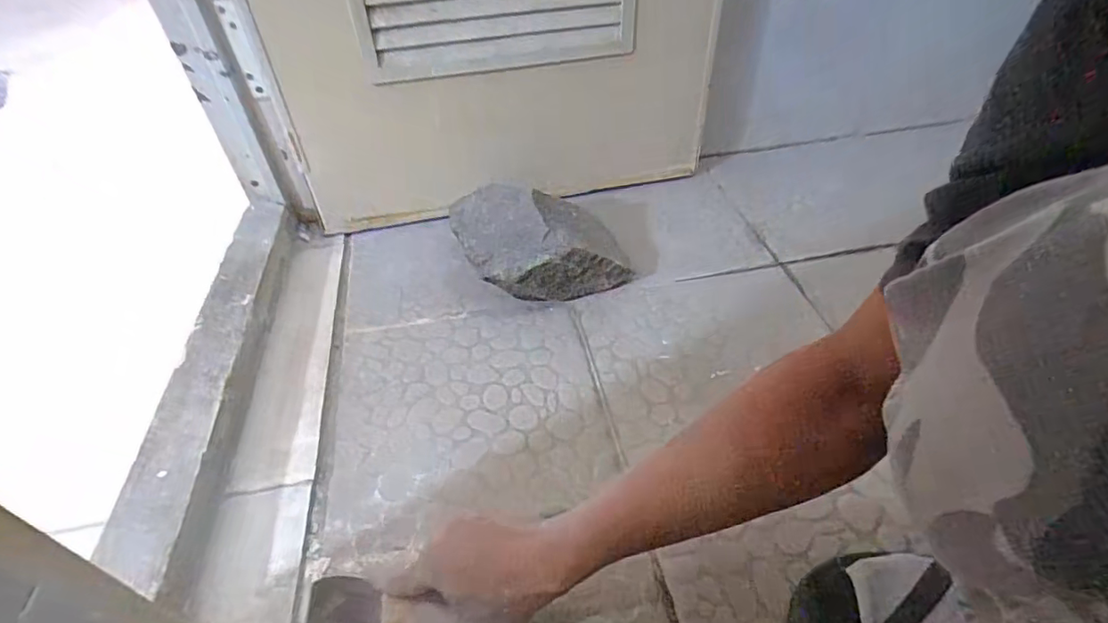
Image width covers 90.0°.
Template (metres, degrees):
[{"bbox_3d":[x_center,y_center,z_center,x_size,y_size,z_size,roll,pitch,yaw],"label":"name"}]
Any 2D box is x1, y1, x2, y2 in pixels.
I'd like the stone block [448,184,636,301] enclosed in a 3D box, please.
[{"bbox_3d":[-0.015,-0.087,0.721,0.214,0.123,0.128,-14,45,-12],"label":"stone block"}]

